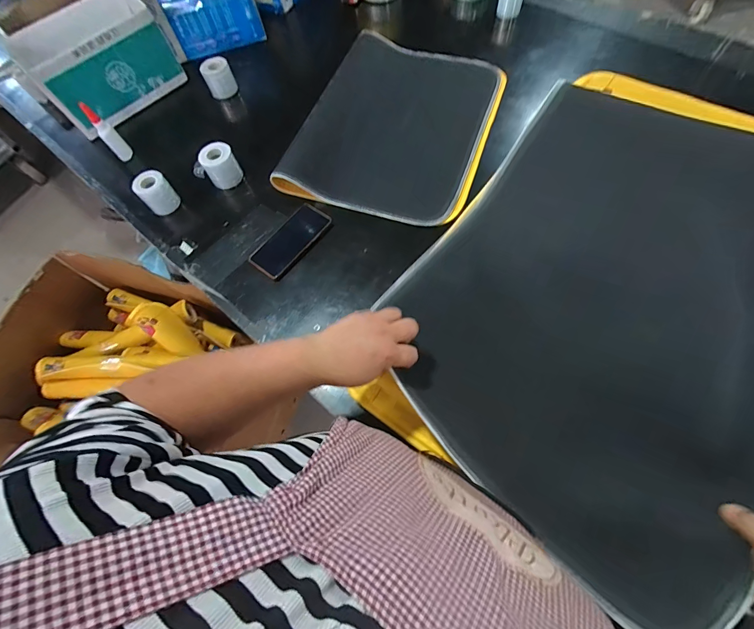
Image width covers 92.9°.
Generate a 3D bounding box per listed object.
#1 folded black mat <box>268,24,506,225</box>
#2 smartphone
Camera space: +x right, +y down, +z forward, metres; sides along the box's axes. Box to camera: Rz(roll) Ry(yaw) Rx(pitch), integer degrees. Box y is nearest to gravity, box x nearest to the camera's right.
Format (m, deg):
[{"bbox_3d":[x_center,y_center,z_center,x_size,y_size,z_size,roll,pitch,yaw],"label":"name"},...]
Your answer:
[{"bbox_3d":[0.049,-0.426,0.783,0.381,0.050,0.501,16,68,14],"label":"folded black mat"},{"bbox_3d":[-0.168,-0.145,0.694,0.076,0.010,0.165,36,75,14],"label":"smartphone"}]

